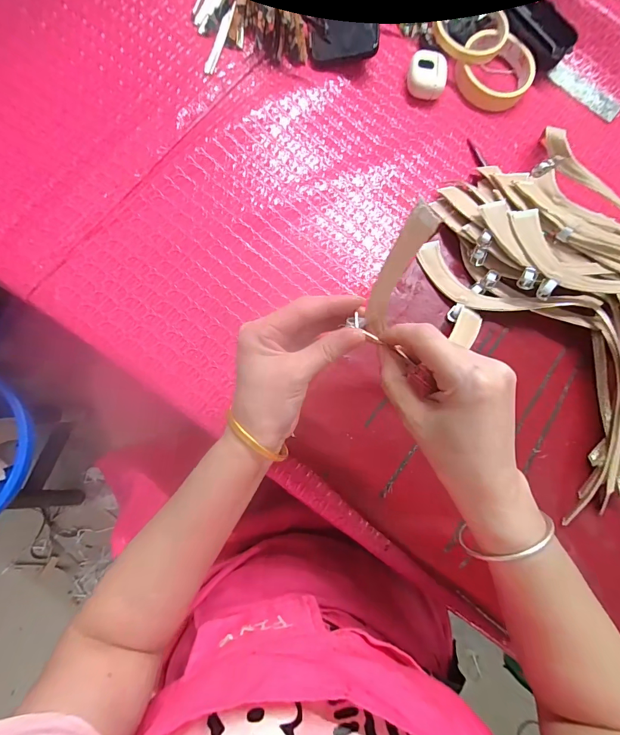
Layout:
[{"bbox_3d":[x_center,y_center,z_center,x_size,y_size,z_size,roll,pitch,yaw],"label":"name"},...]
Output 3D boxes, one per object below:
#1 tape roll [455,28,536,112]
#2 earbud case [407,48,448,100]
[{"bbox_3d":[0.224,-0.357,0.419,0.088,0.022,0.085,1,81,-6],"label":"tape roll"},{"bbox_3d":[0.136,-0.341,0.408,0.042,0.024,0.043,7,80,-5],"label":"earbud case"}]

